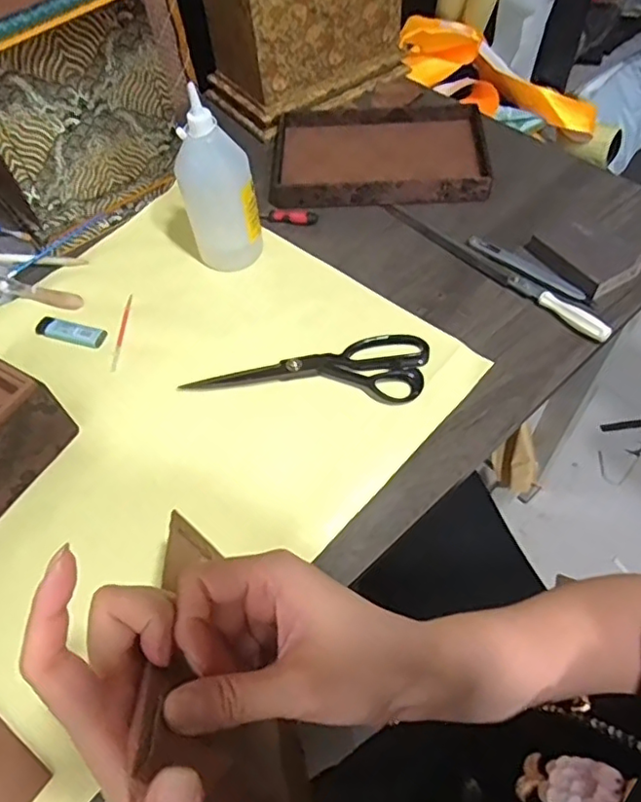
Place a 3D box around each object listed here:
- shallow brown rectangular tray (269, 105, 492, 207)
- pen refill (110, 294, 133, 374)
[{"bbox_3d":[0.075,-0.320,0.765,0.272,0.036,0.177,0,56,5],"label":"shallow brown rectangular tray"},{"bbox_3d":[-0.215,-0.076,0.636,0.007,0.004,0.108,-3,56,3],"label":"pen refill"}]

